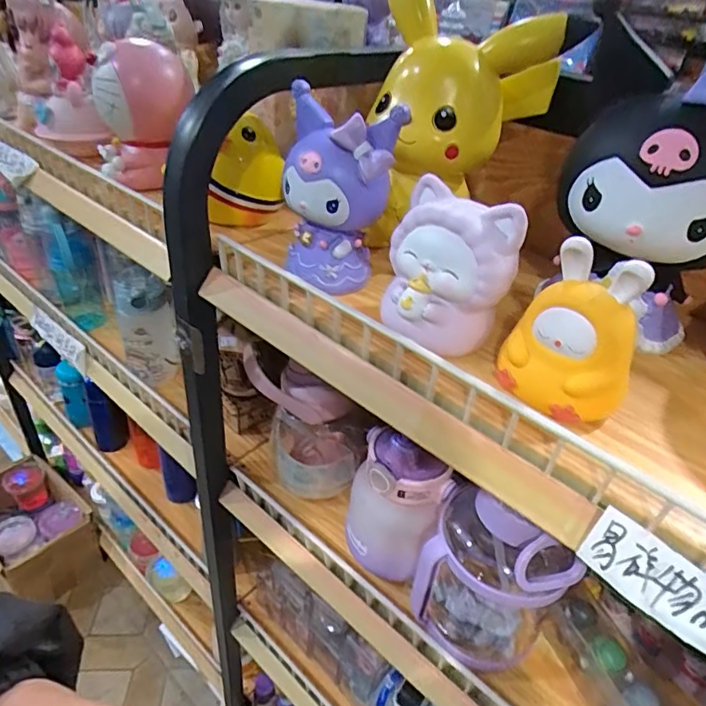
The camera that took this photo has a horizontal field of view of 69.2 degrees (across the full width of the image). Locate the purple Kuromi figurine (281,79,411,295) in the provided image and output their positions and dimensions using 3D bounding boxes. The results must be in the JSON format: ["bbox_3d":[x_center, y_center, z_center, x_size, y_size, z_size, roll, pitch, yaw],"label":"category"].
[{"bbox_3d":[-0.016,-0.136,0.441,0.089,0.145,0.082,2,36,-7],"label":"purple Kuromi figurine"}]

